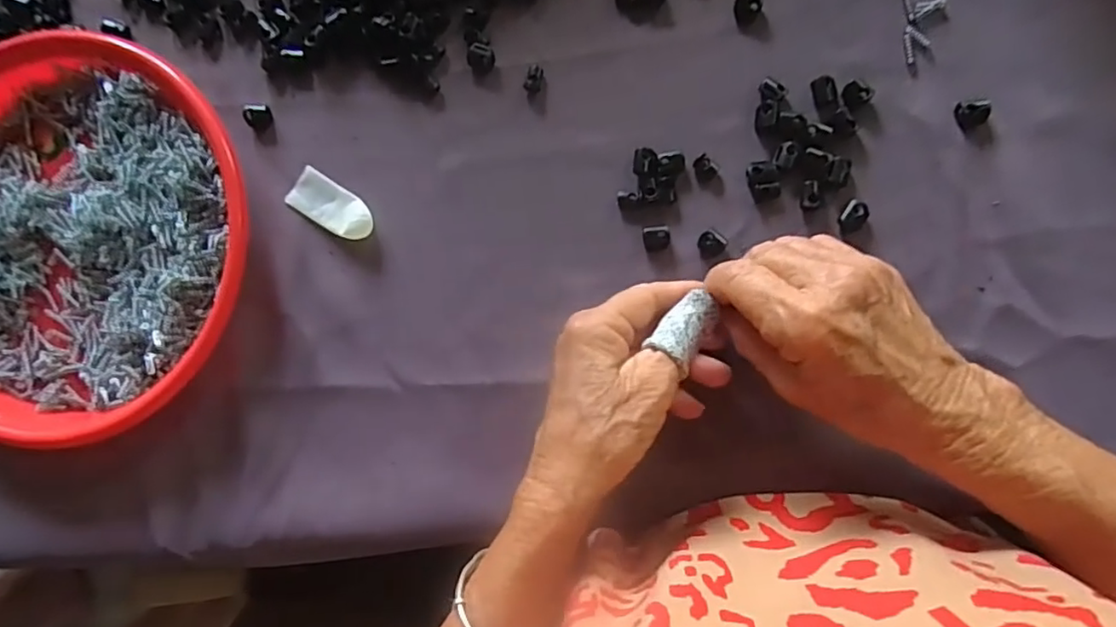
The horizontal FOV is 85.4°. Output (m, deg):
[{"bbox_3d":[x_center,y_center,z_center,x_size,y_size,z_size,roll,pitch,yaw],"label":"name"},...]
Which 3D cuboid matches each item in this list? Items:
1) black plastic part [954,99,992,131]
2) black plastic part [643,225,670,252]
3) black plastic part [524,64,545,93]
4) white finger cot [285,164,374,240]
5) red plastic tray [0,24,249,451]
[{"bbox_3d":[0.222,-0.107,0.322,0.015,0.008,0.015,-17,88,5],"label":"black plastic part"},{"bbox_3d":[0.055,-0.042,0.337,0.015,0.004,0.014,-9,88,6],"label":"black plastic part"},{"bbox_3d":[-0.014,-0.136,0.348,0.010,0.004,0.015,21,91,6],"label":"black plastic part"},{"bbox_3d":[-0.134,-0.064,0.358,0.055,0.007,0.025,31,92,5],"label":"white finger cot"},{"bbox_3d":[-0.295,-0.047,0.362,0.231,0.032,0.228,44,94,5],"label":"red plastic tray"}]

